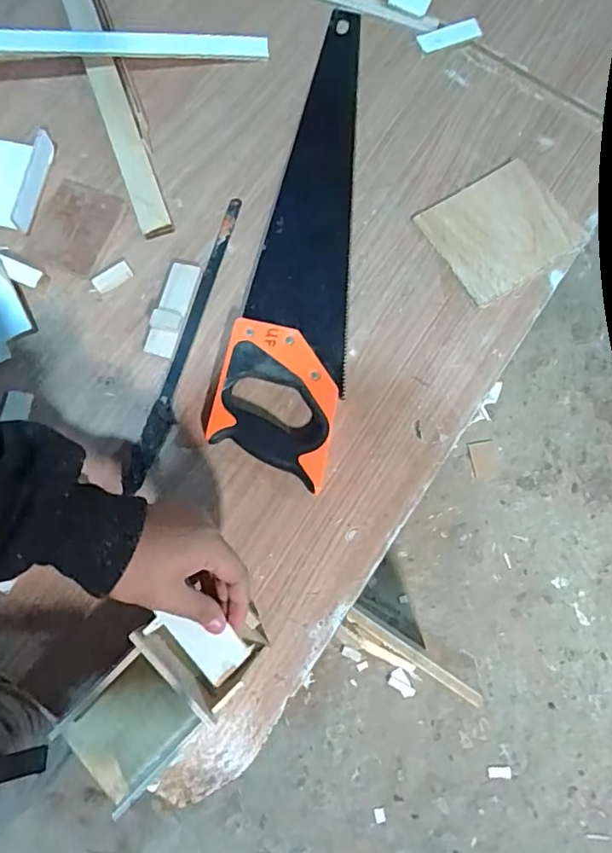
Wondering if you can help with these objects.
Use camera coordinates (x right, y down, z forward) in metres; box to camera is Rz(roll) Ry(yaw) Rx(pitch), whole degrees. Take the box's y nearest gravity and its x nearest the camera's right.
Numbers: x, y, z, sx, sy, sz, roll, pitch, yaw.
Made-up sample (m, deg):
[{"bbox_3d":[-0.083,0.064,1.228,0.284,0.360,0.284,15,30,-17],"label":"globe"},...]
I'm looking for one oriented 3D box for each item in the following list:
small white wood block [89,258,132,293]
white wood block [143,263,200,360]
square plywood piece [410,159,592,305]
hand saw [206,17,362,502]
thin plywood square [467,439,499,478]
[{"bbox_3d":[-0.192,-0.148,0.542,0.038,0.004,0.019,-34,81,-8],"label":"small white wood block"},{"bbox_3d":[-0.129,-0.113,0.532,0.030,0.018,0.095,15,78,2],"label":"white wood block"},{"bbox_3d":[0.202,-0.203,0.564,0.139,0.009,0.116,-31,80,-7],"label":"square plywood piece"},{"bbox_3d":[0.006,-0.202,0.549,0.107,0.026,0.496,10,78,1],"label":"hand saw"},{"bbox_3d":[0.414,0.075,1.284,0.063,0.004,0.085,-6,79,-3],"label":"thin plywood square"}]

